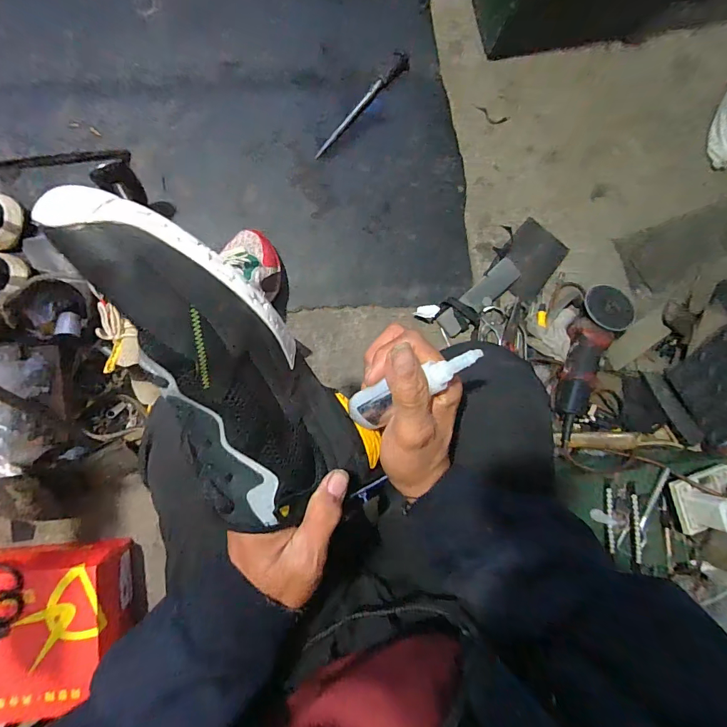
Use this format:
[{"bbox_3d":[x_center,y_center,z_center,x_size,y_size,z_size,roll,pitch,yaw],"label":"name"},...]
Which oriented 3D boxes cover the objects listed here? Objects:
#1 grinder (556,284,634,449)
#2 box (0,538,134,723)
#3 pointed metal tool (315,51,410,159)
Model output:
[{"bbox_3d":[0.429,-0.004,0.737,0.112,0.076,0.292,27,87,-6],"label":"grinder"},{"bbox_3d":[-0.535,0.396,0.606,0.303,0.121,0.222,-5,91,-7],"label":"box"},{"bbox_3d":[0.001,-0.483,0.739,0.026,0.025,0.256,40,89,-7],"label":"pointed metal tool"}]

